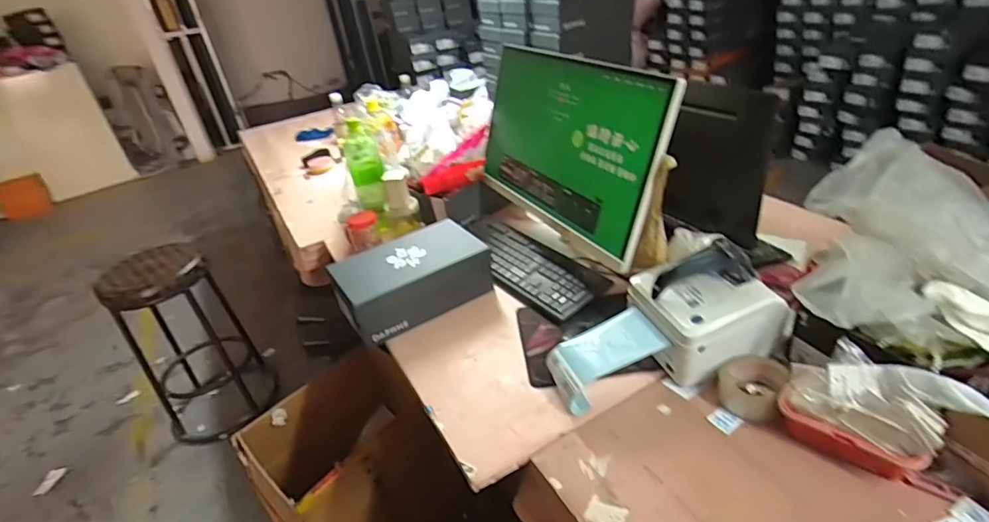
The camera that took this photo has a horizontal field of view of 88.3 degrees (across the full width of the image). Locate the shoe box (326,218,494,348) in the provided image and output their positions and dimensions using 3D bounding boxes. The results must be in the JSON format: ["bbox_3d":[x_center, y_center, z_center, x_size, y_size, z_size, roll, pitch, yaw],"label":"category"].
[{"bbox_3d":[-0.178,0.037,1.071,0.303,0.116,0.168,-25,36,-25],"label":"shoe box"}]

